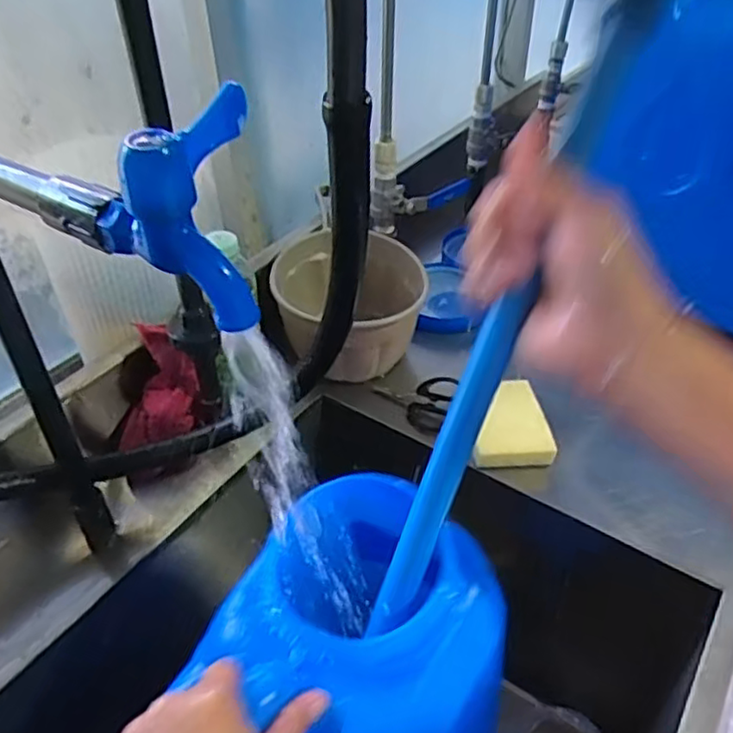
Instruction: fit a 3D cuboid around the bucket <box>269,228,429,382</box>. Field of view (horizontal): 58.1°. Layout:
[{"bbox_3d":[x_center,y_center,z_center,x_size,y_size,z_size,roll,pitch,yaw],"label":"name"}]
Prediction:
[{"bbox_3d":[-0.023,-0.064,0.749,0.155,0.112,0.155,-1,40,1],"label":"bucket"}]

